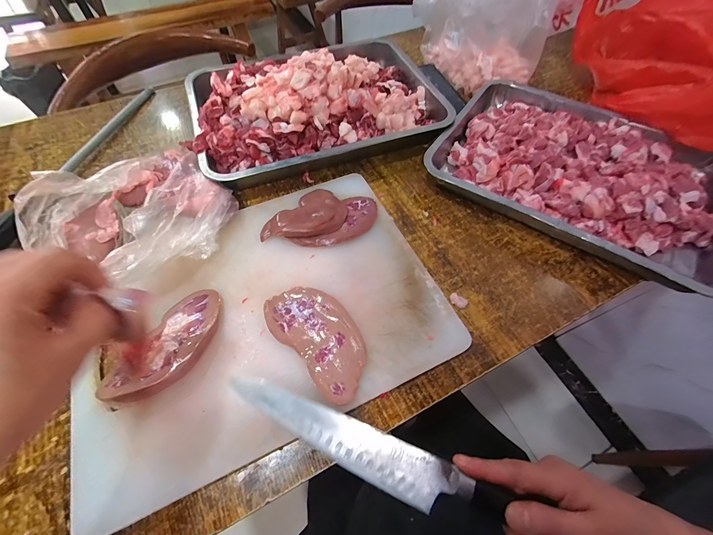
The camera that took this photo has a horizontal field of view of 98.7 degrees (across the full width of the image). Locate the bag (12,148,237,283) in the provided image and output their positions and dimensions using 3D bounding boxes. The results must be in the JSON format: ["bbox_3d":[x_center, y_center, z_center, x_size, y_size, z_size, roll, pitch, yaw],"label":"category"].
[{"bbox_3d":[-0.262,-0.072,0.364,0.185,0.084,0.197,41,67,20],"label":"bag"}]

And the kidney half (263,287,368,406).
[{"bbox_3d":[-0.037,0.071,0.325,0.072,0.015,0.129,-39,68,-20],"label":"kidney half"}]

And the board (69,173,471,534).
[{"bbox_3d":[-0.105,0.038,0.345,0.377,0.021,0.283,-22,63,-13],"label":"board"}]

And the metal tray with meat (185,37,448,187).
[{"bbox_3d":[-0.064,-0.277,0.485,0.385,0.080,0.259,-19,62,-11],"label":"metal tray with meat"}]

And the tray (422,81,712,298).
[{"bbox_3d":[0.327,-0.141,0.436,0.393,0.060,0.278,30,64,15],"label":"tray"}]

